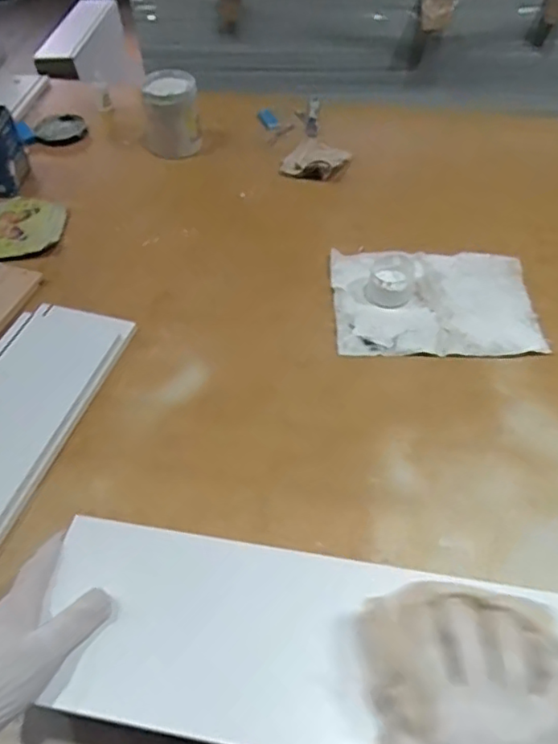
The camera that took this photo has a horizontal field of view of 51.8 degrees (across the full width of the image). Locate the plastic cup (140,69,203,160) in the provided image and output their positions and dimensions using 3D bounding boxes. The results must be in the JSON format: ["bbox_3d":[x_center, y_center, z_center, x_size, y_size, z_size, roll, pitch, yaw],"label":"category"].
[{"bbox_3d":[-0.198,-0.463,1.051,0.108,0.124,0.108,-9,50,-6],"label":"plastic cup"}]

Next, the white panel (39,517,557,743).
[{"bbox_3d":[0.086,0.215,0.425,0.539,0.022,0.146,7,50,8],"label":"white panel"}]

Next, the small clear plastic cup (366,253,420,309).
[{"bbox_3d":[0.160,-0.129,0.810,0.069,0.038,0.069,-1,50,1],"label":"small clear plastic cup"}]

